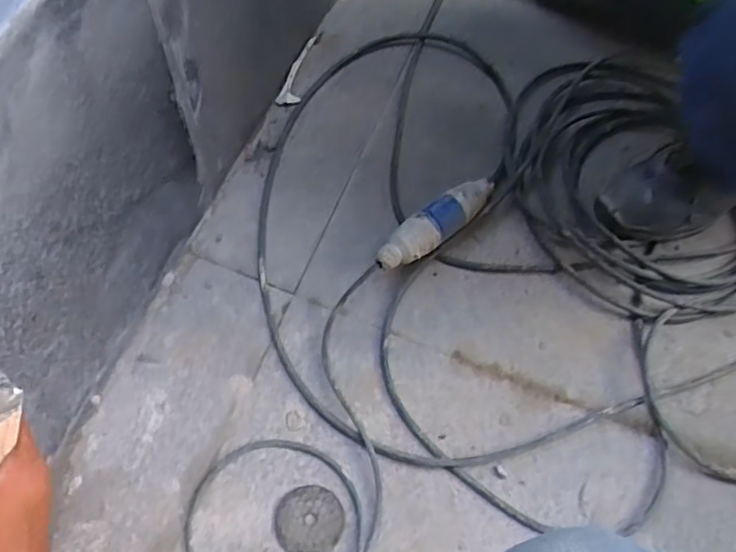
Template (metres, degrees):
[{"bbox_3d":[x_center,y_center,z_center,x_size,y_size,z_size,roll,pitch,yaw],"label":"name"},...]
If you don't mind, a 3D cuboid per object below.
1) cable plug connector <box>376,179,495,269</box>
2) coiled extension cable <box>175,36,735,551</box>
[{"bbox_3d":[0.087,-0.066,0.768,0.187,0.050,0.046,-38,75,-16],"label":"cable plug connector"},{"bbox_3d":[0.182,-0.050,0.749,0.776,0.091,0.664,-12,69,-8],"label":"coiled extension cable"}]

